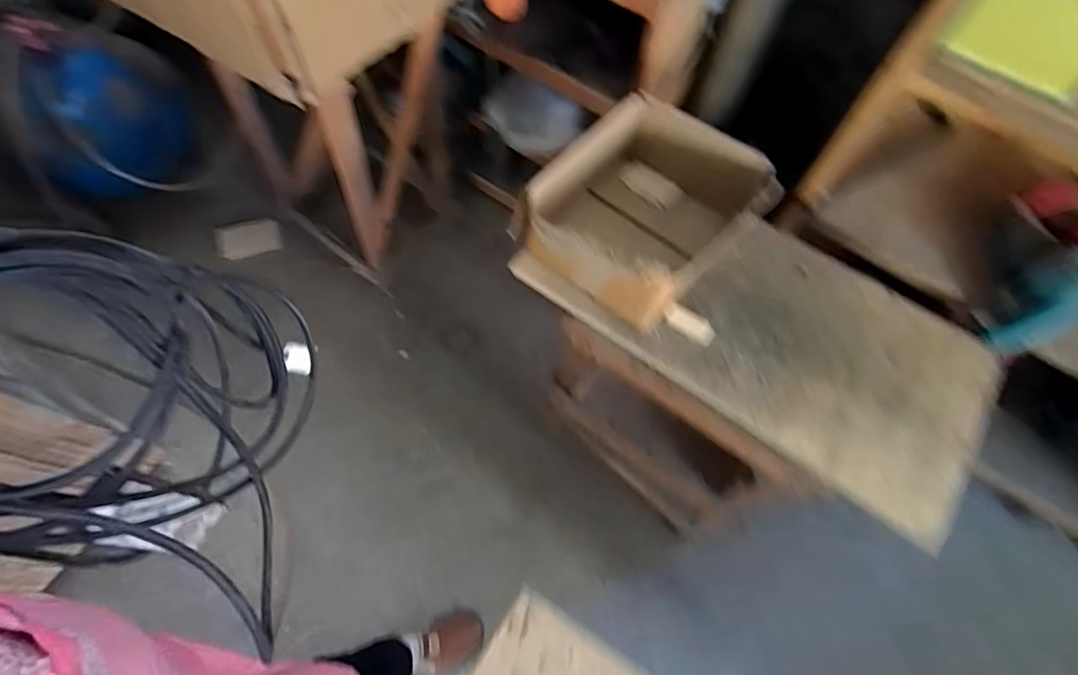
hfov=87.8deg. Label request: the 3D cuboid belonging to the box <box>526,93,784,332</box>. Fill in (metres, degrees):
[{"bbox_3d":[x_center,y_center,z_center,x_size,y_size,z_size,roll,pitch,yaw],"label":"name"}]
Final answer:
[{"bbox_3d":[0.147,-0.172,0.802,0.270,0.168,0.263,35,68,11],"label":"box"}]

